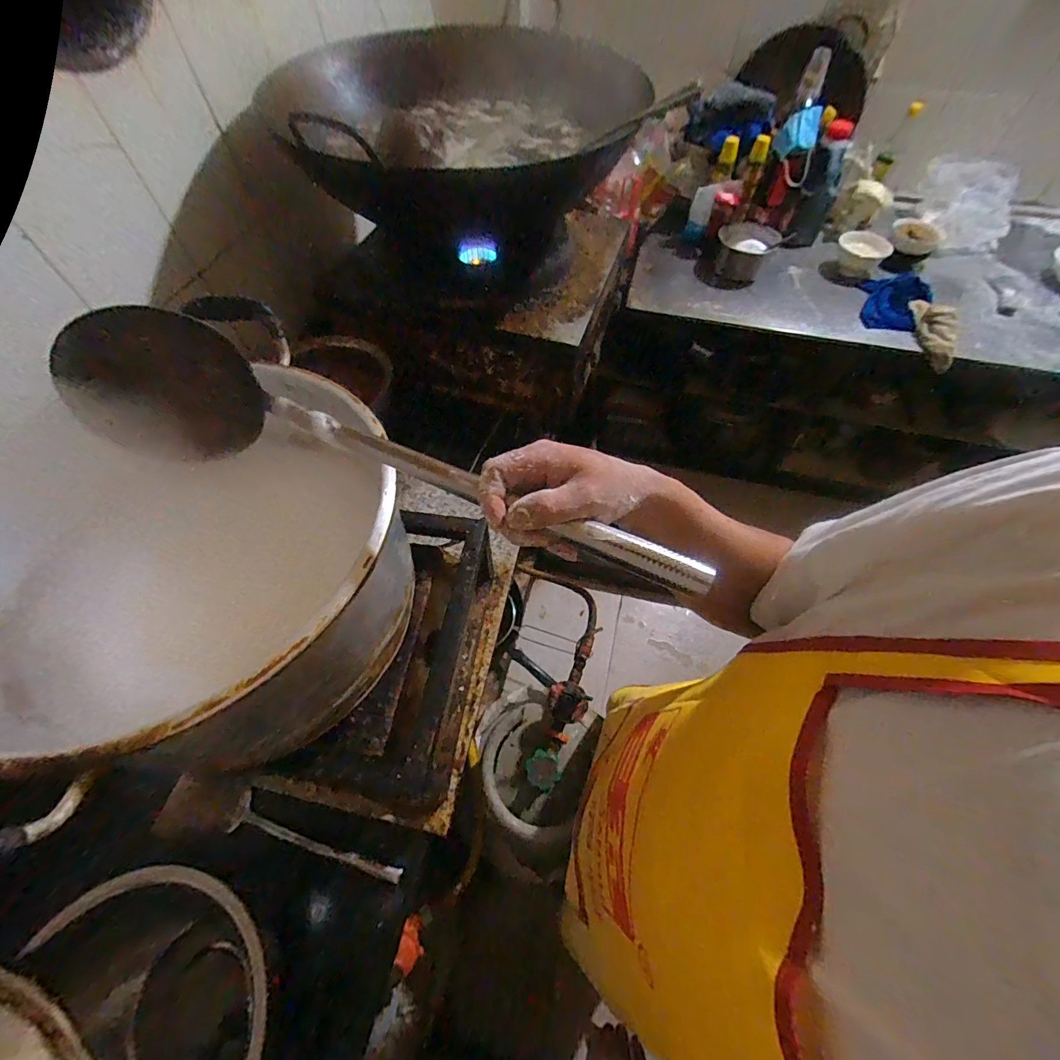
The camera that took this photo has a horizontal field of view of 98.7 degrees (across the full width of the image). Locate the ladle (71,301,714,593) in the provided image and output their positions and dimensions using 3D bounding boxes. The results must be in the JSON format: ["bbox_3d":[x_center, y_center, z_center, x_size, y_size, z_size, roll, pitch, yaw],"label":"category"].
[{"bbox_3d":[-0.103,-0.050,0.338,0.470,0.107,0.085,20,61,4],"label":"ladle"}]

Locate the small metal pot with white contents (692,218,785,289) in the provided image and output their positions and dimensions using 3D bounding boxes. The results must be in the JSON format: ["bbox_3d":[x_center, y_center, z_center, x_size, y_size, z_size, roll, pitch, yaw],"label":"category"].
[{"bbox_3d":[0.540,-0.727,1.203,0.160,0.095,0.193,31,64,17],"label":"small metal pot with white contents"}]

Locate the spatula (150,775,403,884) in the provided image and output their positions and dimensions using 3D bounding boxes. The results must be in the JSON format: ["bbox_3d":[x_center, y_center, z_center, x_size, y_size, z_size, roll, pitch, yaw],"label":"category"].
[{"bbox_3d":[-0.319,0.386,0.594,0.313,0.049,0.066,9,60,5],"label":"spatula"}]

